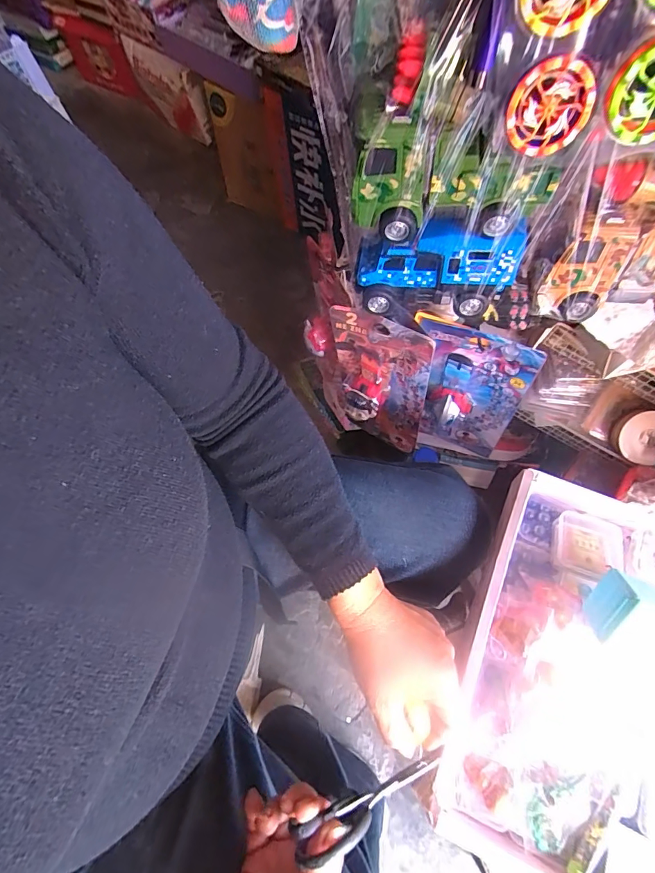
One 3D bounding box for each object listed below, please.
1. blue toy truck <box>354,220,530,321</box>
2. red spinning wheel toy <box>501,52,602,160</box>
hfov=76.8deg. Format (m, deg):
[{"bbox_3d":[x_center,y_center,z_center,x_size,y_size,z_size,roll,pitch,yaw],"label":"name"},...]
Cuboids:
[{"bbox_3d":[0.093,-0.154,0.372,0.141,0.098,0.055,21,68,12],"label":"blue toy truck"},{"bbox_3d":[0.121,-0.178,0.224,0.043,0.041,0.011,9,66,7],"label":"red spinning wheel toy"}]

